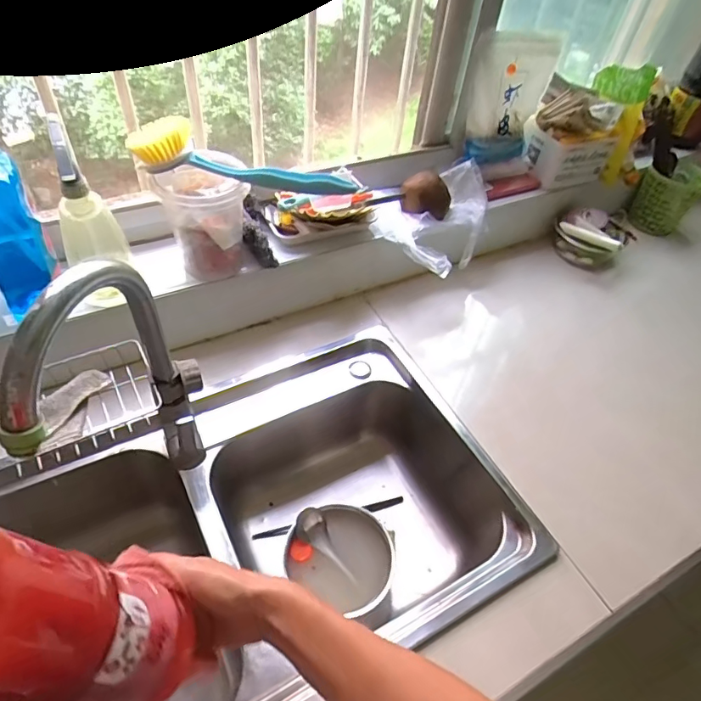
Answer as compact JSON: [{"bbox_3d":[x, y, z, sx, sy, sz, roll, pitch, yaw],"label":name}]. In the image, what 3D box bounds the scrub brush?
[{"bbox_3d":[-0.131,-0.243,0.619,0.272,0.063,0.061,5,49,-3],"label":"scrub brush"}]

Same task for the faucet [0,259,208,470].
[{"bbox_3d":[-0.218,0.067,0.494,0.049,0.363,0.194,10,49,2],"label":"faucet"}]

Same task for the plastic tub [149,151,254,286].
[{"bbox_3d":[-0.202,-0.182,0.686,0.110,0.163,0.101,3,49,-4],"label":"plastic tub"}]

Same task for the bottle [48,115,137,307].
[{"bbox_3d":[-0.330,-0.158,0.619,0.059,0.225,0.067,16,49,7],"label":"bottle"}]

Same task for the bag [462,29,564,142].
[{"bbox_3d":[0.285,-0.464,0.860,0.170,0.152,0.054,-7,51,-13],"label":"bag"}]

